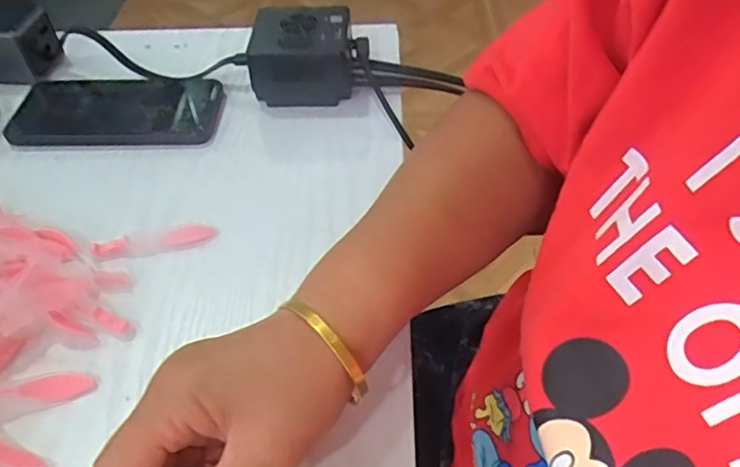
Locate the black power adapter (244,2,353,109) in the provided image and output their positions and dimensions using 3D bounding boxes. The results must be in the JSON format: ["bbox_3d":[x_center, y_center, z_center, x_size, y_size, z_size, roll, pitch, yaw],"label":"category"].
[{"bbox_3d":[-0.055,-0.147,0.484,0.080,0.049,0.080,-2,48,0],"label":"black power adapter"}]

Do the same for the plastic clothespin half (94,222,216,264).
[{"bbox_3d":[-0.138,0.005,0.378,0.076,0.006,0.018,-11,47,-7],"label":"plastic clothespin half"}]

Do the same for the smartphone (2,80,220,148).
[{"bbox_3d":[-0.204,-0.099,0.465,0.163,0.011,0.081,-1,47,2],"label":"smartphone"}]

